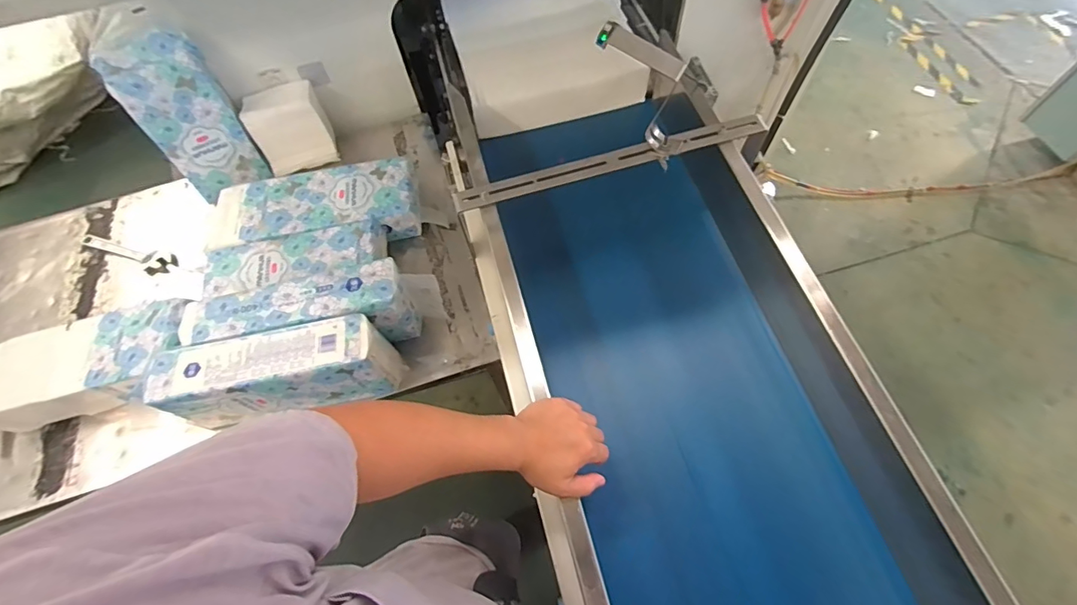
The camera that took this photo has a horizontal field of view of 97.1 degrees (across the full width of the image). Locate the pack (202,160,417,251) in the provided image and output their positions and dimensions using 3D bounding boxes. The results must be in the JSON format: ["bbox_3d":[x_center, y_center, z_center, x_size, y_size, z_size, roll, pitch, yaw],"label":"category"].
[{"bbox_3d":[-0.476,-0.208,1.033,0.425,0.077,0.169,-8,63,0],"label":"pack"}]

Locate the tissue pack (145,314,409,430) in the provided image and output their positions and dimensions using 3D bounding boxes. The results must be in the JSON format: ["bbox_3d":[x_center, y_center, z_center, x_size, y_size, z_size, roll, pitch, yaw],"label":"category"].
[{"bbox_3d":[-0.438,0.120,0.822,0.362,0.138,0.098,-11,63,-2],"label":"tissue pack"}]

